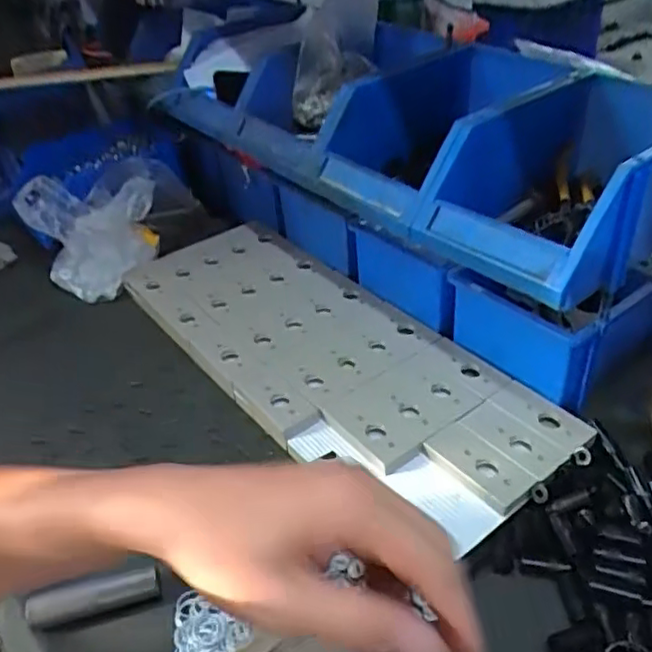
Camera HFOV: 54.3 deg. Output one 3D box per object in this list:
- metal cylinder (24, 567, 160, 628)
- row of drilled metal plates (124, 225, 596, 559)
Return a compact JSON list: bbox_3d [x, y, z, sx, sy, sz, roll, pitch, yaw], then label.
[{"bbox_3d":[-0.172,0.202,0.474,0.095,0.017,0.017,-13,38,-7],"label":"metal cylinder"},{"bbox_3d":[-0.016,0.016,0.695,0.205,0.010,0.545,-28,44,-28],"label":"row of drilled metal plates"}]

